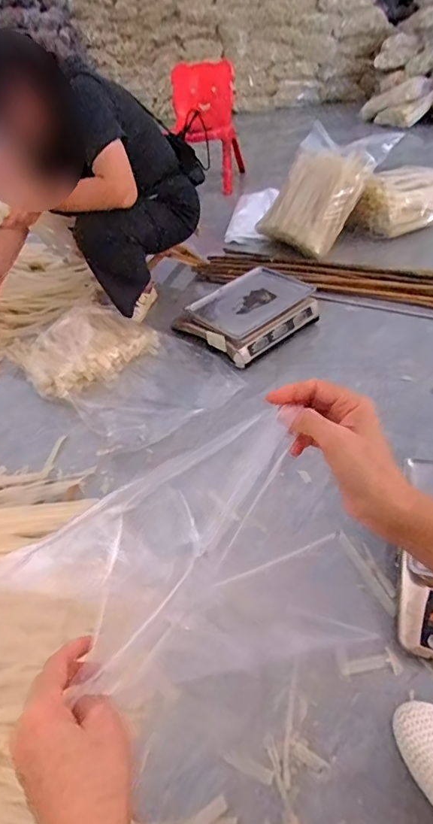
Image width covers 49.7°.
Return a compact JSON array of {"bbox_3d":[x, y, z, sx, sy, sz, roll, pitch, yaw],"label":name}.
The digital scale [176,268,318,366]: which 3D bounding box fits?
[{"bbox_3d":[0.108,-0.306,1.417,0.390,0.105,0.274,-33,48,-24],"label":"digital scale"}]

